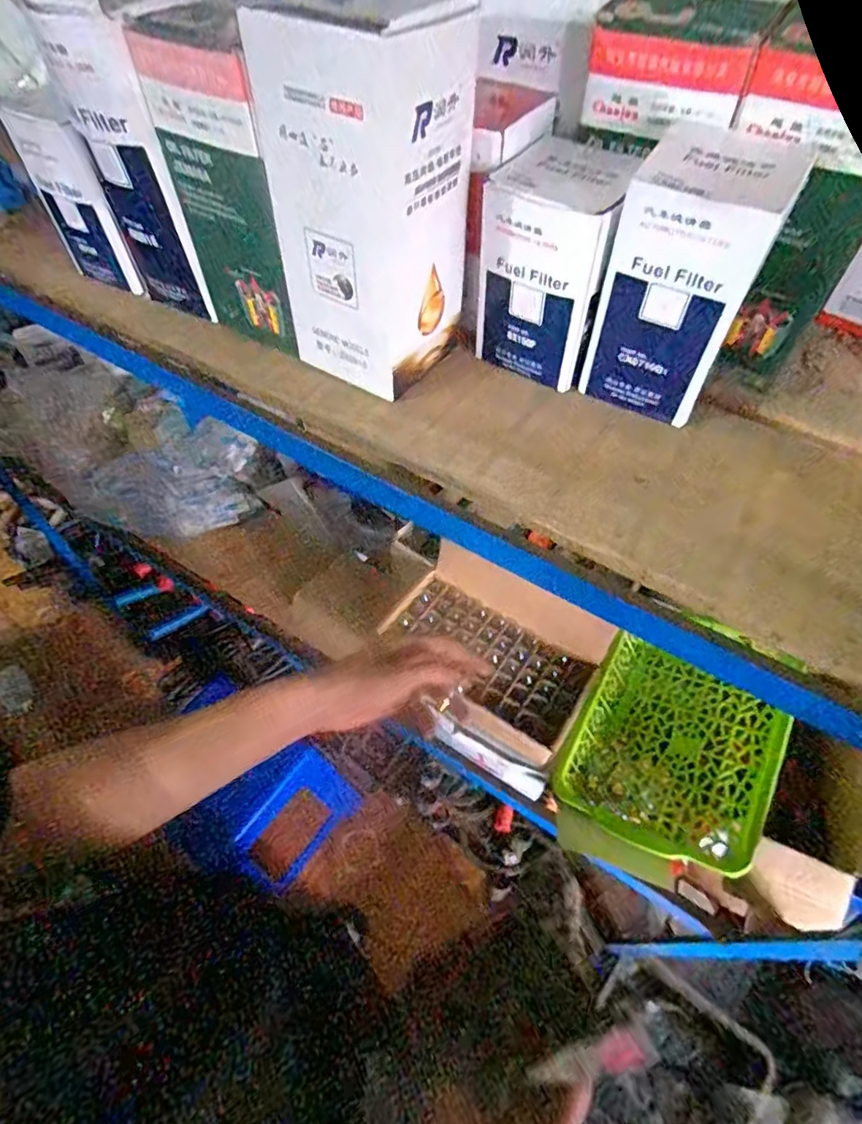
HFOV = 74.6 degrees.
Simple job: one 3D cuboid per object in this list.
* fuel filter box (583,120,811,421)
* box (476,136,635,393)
[{"bbox_3d":[0.170,-0.190,0.390,0.083,0.155,0.088,26,59,16],"label":"fuel filter box"},{"bbox_3d":[0.084,-0.213,0.419,0.082,0.131,0.078,20,58,13],"label":"box"}]

